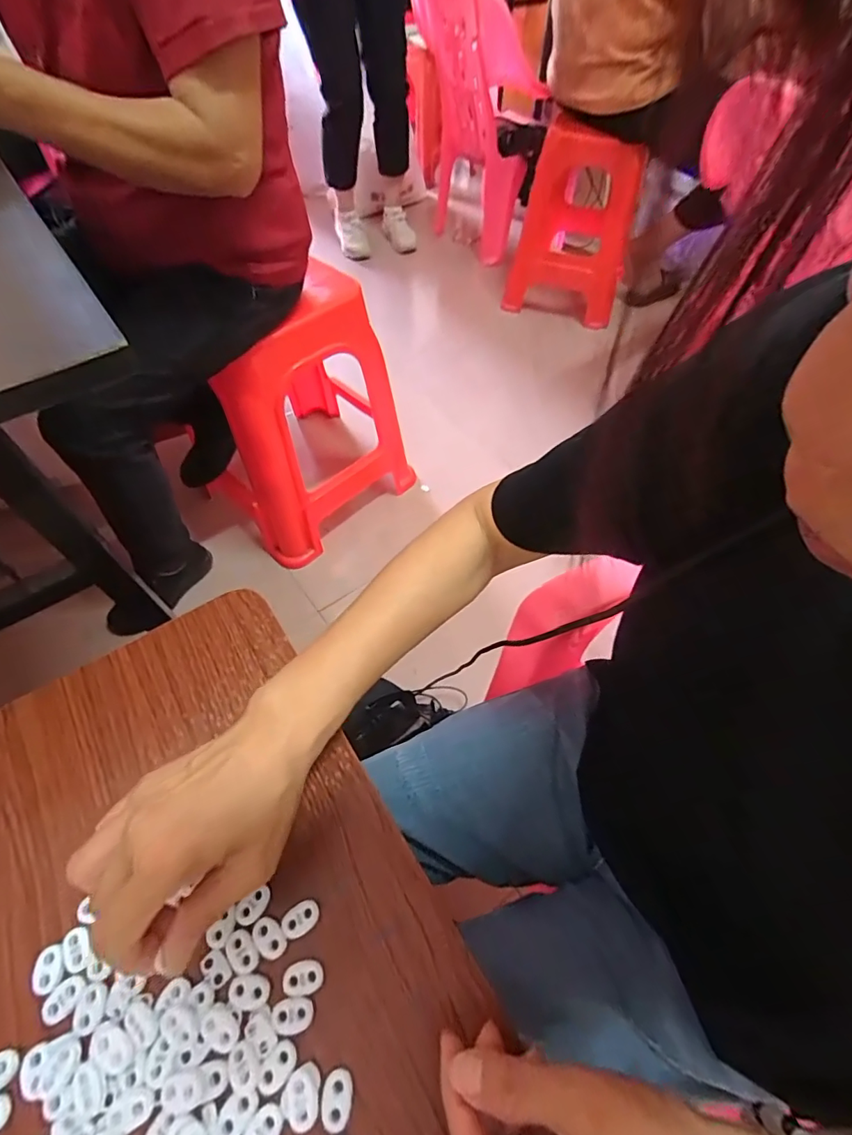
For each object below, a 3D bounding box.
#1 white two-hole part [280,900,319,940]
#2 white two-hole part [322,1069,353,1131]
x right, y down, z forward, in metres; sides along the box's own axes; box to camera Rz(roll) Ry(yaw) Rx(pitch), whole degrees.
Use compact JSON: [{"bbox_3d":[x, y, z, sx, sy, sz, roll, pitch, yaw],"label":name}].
[{"bbox_3d":[-0.076,0.214,0.298,0.023,0.006,0.016,-31,62,-19],"label":"white two-hole part"},{"bbox_3d":[-0.046,0.278,0.254,0.015,0.004,0.022,4,57,2],"label":"white two-hole part"}]

